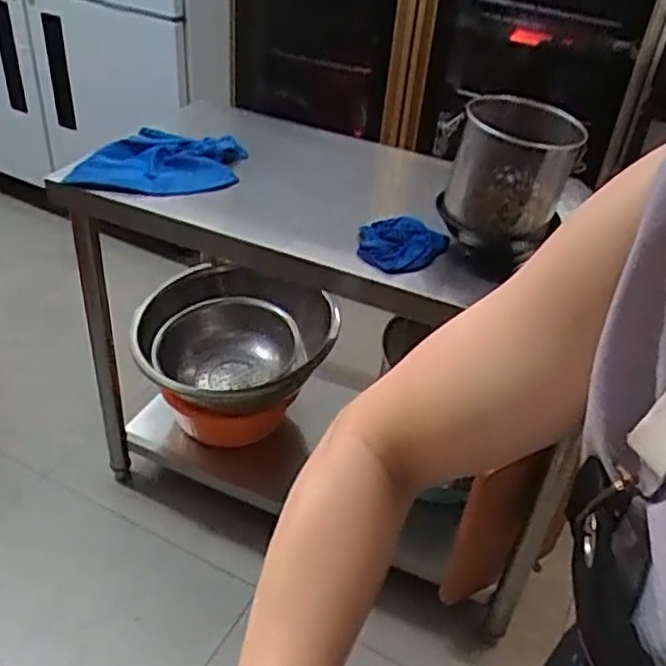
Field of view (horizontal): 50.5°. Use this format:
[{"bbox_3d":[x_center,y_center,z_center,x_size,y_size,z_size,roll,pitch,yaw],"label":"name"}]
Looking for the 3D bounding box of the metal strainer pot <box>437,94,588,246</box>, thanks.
[{"bbox_3d":[0.260,-0.255,1.085,0.151,0.190,0.146,-4,38,-13],"label":"metal strainer pot"}]

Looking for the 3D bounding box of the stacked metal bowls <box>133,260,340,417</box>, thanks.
[{"bbox_3d":[-0.245,0.029,1.600,0.417,0.215,0.417,4,37,-3],"label":"stacked metal bowls"}]

